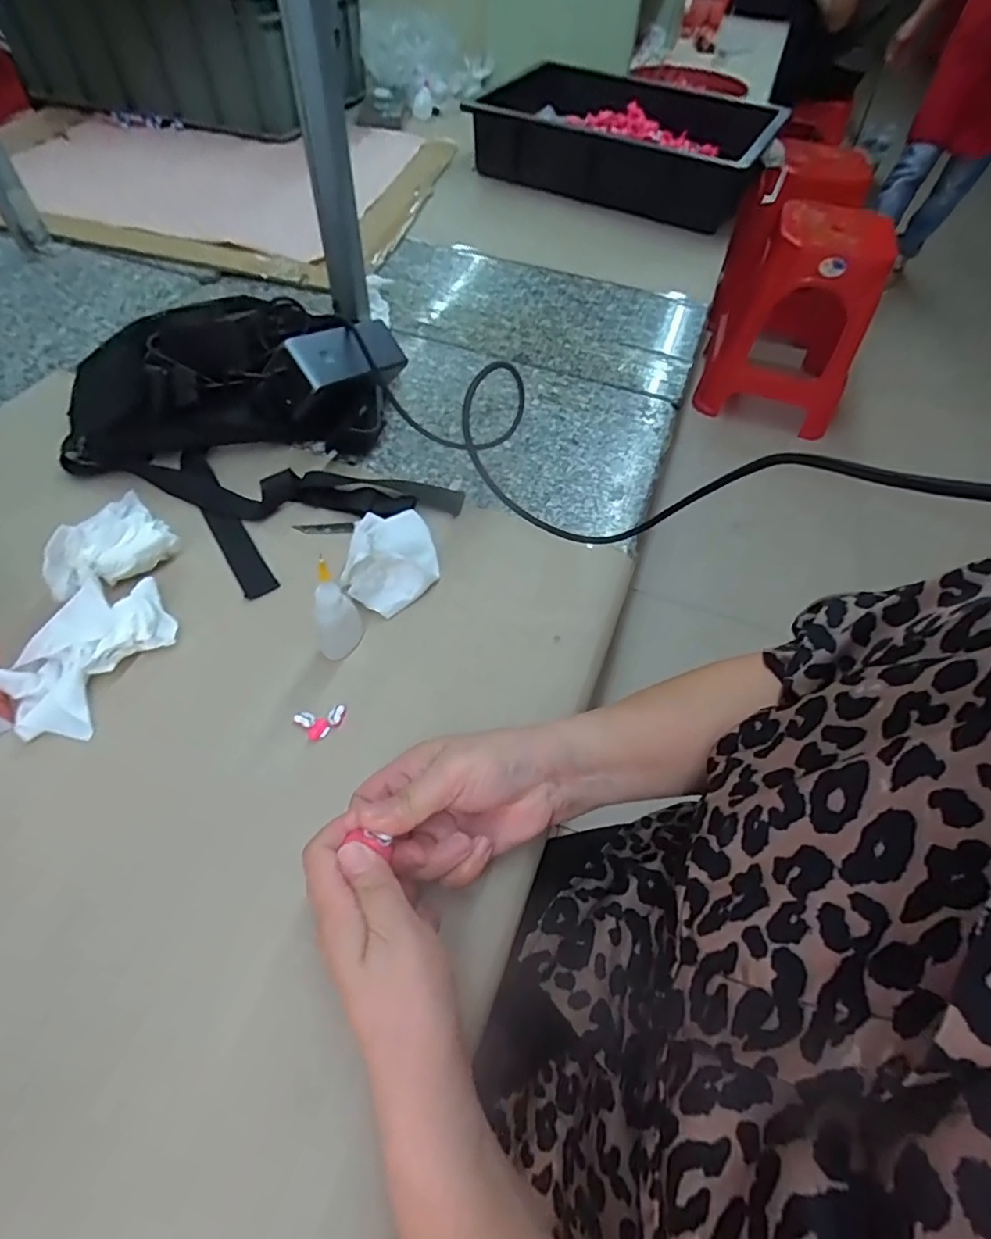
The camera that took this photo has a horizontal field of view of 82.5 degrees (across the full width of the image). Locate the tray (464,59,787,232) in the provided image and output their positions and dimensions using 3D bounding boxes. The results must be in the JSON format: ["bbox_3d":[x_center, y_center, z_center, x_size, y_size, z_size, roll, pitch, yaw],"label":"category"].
[{"bbox_3d":[0.229,-0.839,0.973,0.462,0.106,0.419,22,56,11],"label":"tray"}]

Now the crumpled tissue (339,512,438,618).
[{"bbox_3d":[-0.081,-0.048,0.431,0.069,0.036,0.082,-9,56,-11],"label":"crumpled tissue"}]

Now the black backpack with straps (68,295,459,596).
[{"bbox_3d":[-0.230,-0.194,0.506,0.280,0.076,0.365,-32,62,-24],"label":"black backpack with straps"}]

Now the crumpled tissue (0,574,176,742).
[{"bbox_3d":[-0.274,0.021,0.380,0.073,0.028,0.115,26,57,14],"label":"crumpled tissue"}]

